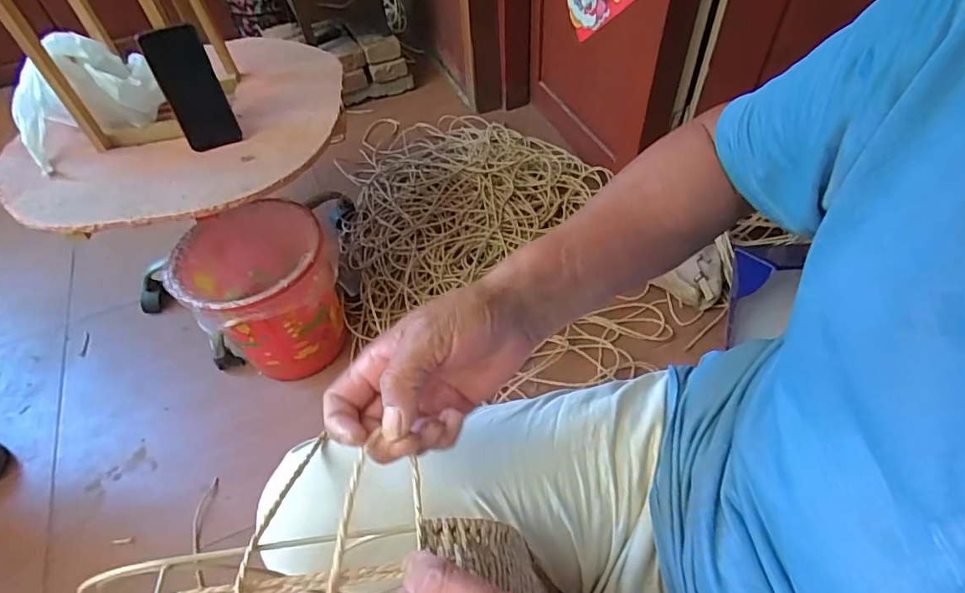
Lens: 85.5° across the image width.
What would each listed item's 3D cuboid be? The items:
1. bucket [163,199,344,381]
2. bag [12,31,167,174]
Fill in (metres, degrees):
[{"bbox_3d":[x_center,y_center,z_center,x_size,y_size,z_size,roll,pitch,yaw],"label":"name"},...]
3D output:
[{"bbox_3d":[-0.379,0.004,0.957,0.247,0.255,0.211,-27,55,-15],"label":"bucket"},{"bbox_3d":[-0.588,-0.306,0.777,0.202,0.122,0.145,-20,52,-12],"label":"bag"}]

